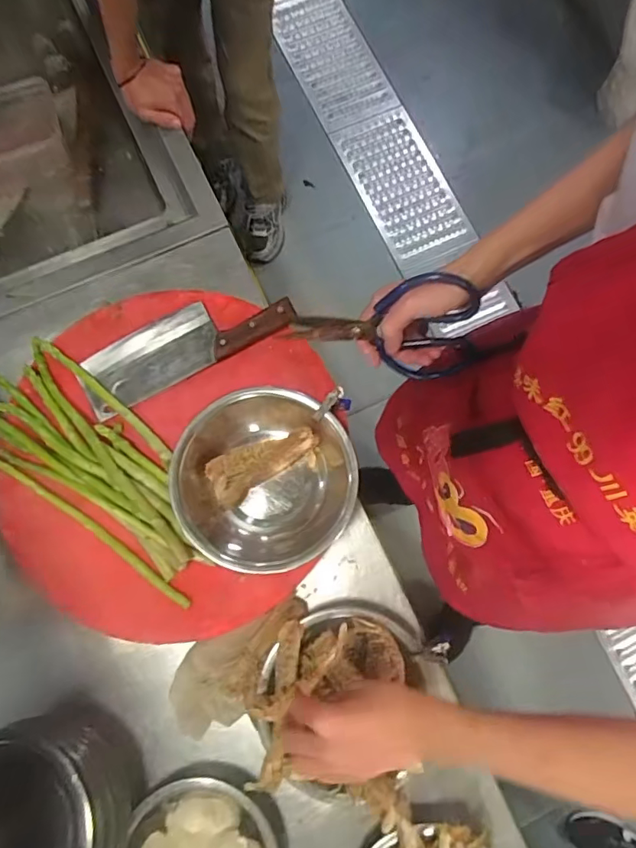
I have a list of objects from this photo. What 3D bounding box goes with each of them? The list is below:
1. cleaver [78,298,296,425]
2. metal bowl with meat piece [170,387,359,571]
[{"bbox_3d":[-0.176,-0.111,0.670,0.281,0.026,0.094,-27,80,-7],"label":"cleaver"},{"bbox_3d":[-0.062,0.065,0.615,0.205,0.072,0.203,0,78,-1],"label":"metal bowl with meat piece"}]

